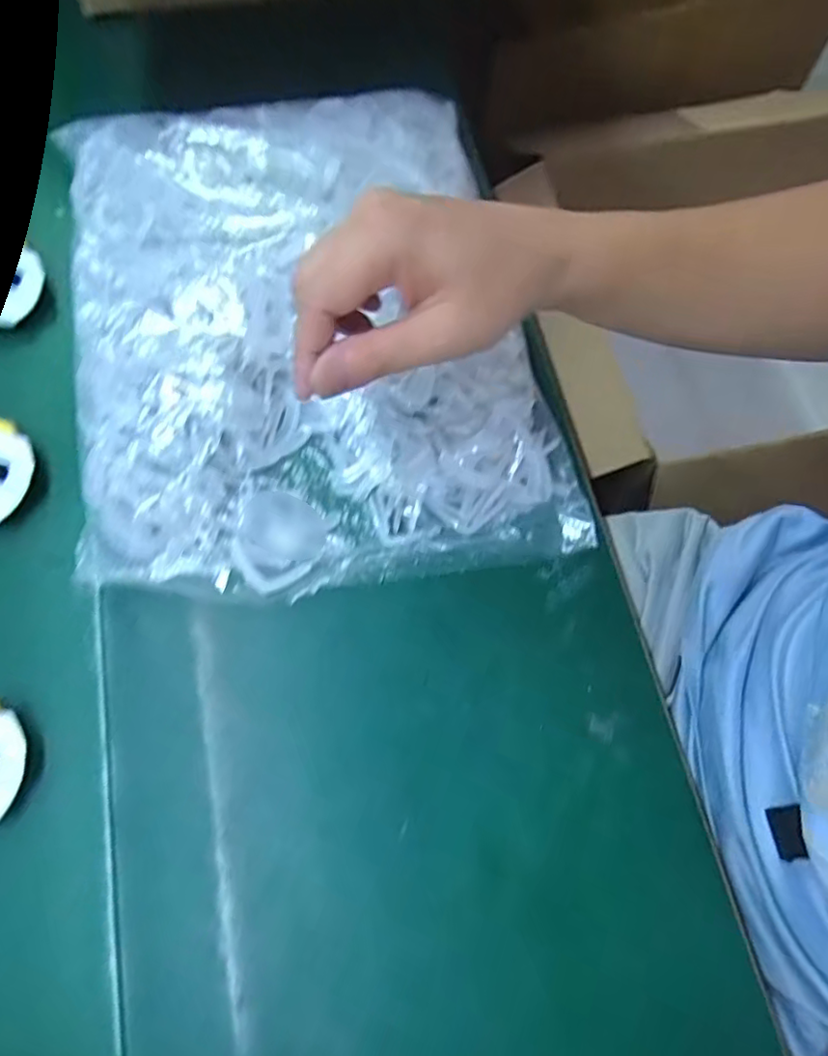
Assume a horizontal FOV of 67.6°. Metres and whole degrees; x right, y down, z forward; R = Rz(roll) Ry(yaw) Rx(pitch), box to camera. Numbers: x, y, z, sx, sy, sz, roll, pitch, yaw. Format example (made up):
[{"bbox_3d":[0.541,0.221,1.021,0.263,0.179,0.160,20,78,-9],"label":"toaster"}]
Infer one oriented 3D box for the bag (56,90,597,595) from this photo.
[{"bbox_3d":[-0.075,-0.135,0.397,0.285,0.047,0.347,-11,70,-4],"label":"bag"}]

